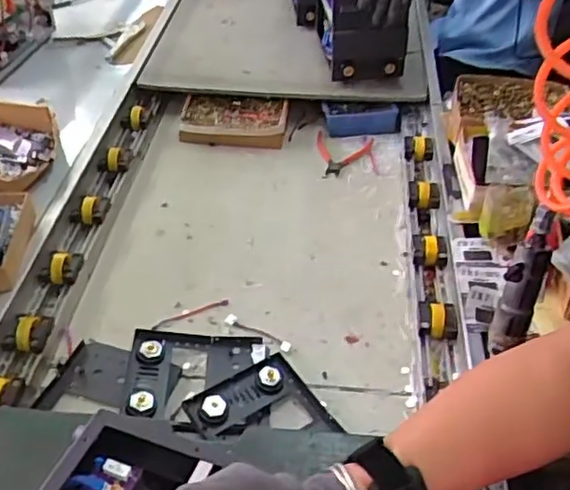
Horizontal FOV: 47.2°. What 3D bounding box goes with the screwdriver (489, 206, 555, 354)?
[{"bbox_3d":[0.275,0.043,0.754,0.040,0.174,0.032,18,20,18],"label":"screwdriver"}]

